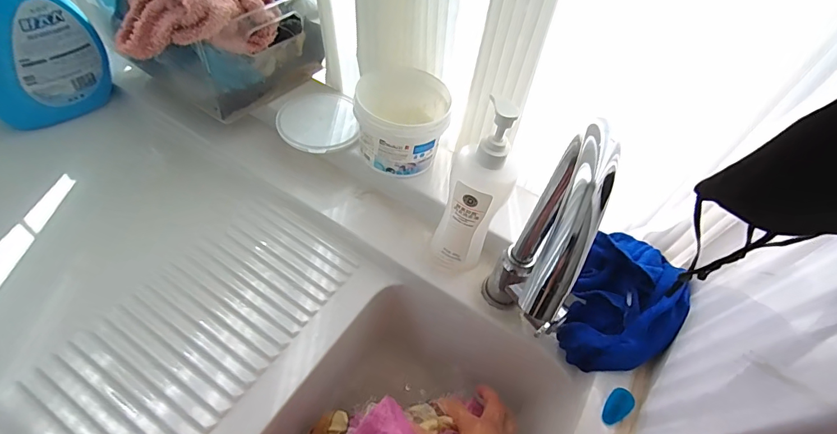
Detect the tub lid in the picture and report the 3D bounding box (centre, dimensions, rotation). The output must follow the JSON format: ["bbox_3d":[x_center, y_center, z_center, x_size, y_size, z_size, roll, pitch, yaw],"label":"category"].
[{"bbox_3d":[-0.147,-0.142,0.605,0.109,0.007,0.137,-6,49,-17],"label":"tub lid"}]

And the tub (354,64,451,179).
[{"bbox_3d":[-0.019,-0.128,0.548,0.108,0.081,0.118,2,54,-3],"label":"tub"}]

